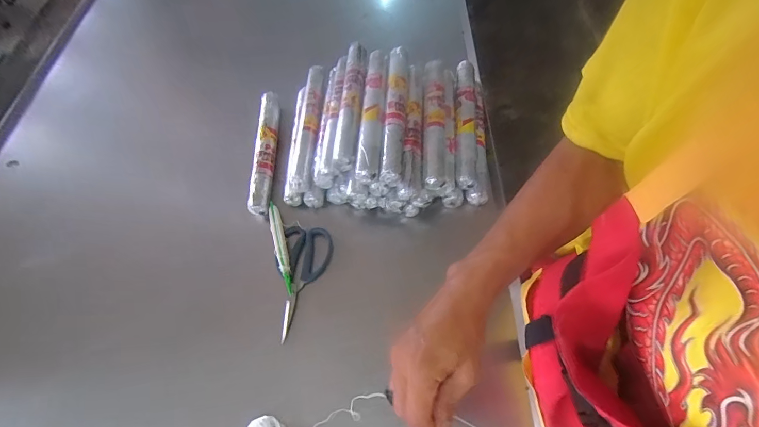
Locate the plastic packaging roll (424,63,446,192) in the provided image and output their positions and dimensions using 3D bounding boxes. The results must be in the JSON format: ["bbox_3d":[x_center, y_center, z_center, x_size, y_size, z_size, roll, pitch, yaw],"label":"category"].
[{"bbox_3d":[0.096,-0.167,0.662,0.035,0.030,0.283,1,61,7],"label":"plastic packaging roll"}]

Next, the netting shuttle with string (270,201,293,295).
[{"bbox_3d":[-0.168,0.057,0.645,0.020,0.023,0.167,-17,61,-4],"label":"netting shuttle with string"}]

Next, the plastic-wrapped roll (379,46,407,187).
[{"bbox_3d":[0.028,-0.182,0.650,0.034,0.033,0.300,1,61,7],"label":"plastic-wrapped roll"}]

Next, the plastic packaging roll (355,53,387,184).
[{"bbox_3d":[-0.008,-0.180,0.648,0.036,0.026,0.294,2,61,7],"label":"plastic packaging roll"}]

